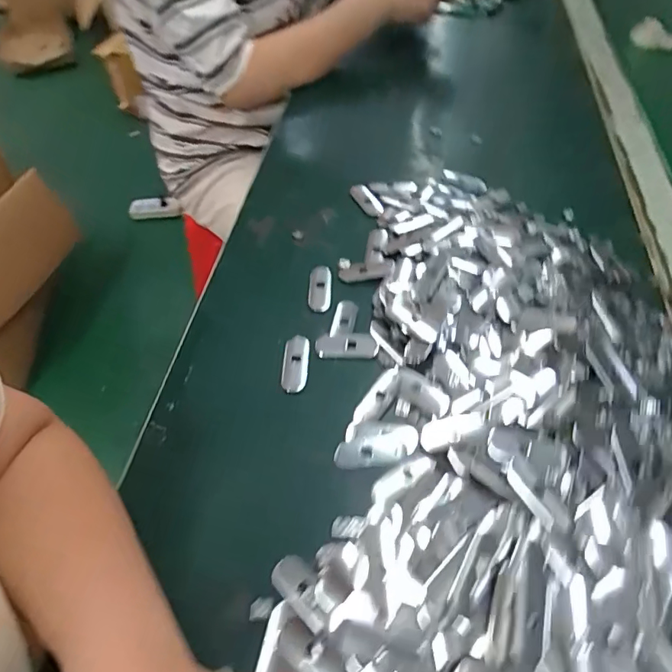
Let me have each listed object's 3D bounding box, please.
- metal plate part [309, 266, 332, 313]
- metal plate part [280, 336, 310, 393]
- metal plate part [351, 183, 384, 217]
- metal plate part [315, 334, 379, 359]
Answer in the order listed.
[{"bbox_3d":[-0.015,-0.044,0.453,0.020,0.010,0.048,-1,51,3],"label":"metal plate part"},{"bbox_3d":[-0.033,0.022,0.398,0.021,0.004,0.053,-1,51,3],"label":"metal plate part"},{"bbox_3d":[0.035,-0.147,0.536,0.021,0.007,0.054,-23,53,-14],"label":"metal plate part"},{"bbox_3d":[0.009,0.007,0.411,0.050,0.007,0.021,3,51,6],"label":"metal plate part"}]

